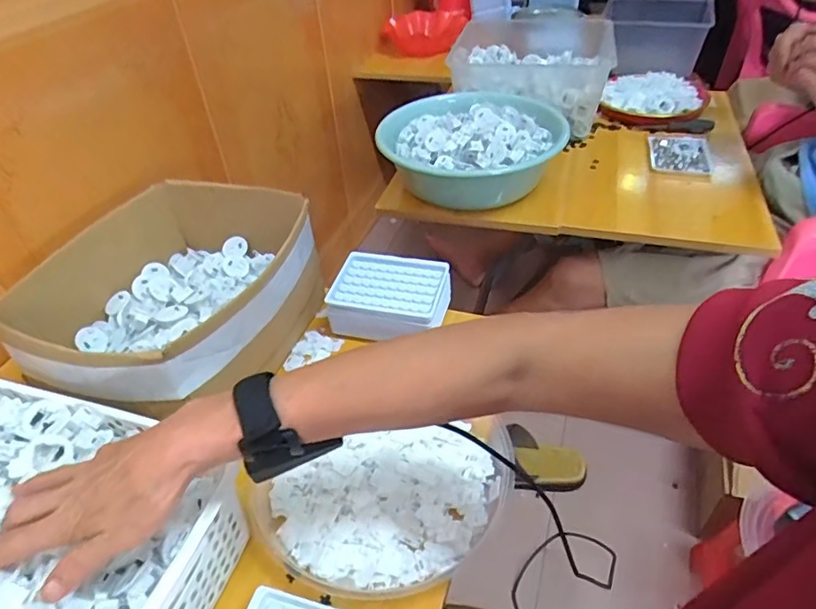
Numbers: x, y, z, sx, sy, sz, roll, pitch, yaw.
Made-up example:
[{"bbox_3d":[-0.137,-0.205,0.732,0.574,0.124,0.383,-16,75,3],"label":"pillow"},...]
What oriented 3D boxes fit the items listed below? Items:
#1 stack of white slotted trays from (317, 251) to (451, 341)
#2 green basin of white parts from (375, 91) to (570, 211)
[{"bbox_3d":[-0.022,-0.010,0.662,0.140,0.050,0.099,7,43,11],"label":"stack of white slotted trays"},{"bbox_3d":[0.102,-0.252,0.884,0.256,0.102,0.266,-2,42,2],"label":"green basin of white parts"}]

